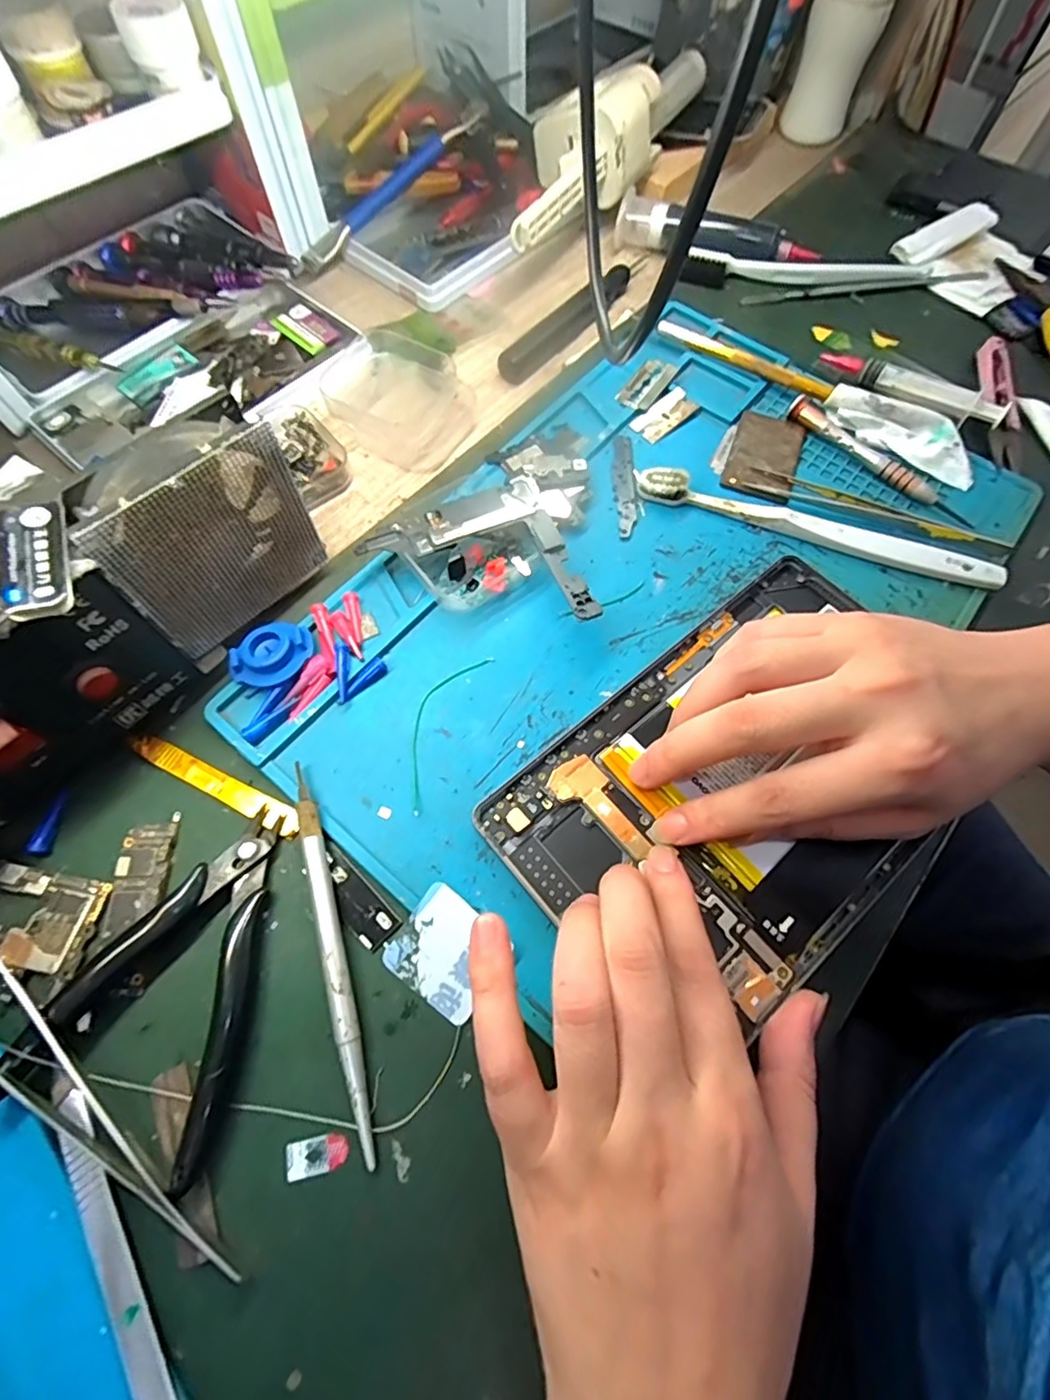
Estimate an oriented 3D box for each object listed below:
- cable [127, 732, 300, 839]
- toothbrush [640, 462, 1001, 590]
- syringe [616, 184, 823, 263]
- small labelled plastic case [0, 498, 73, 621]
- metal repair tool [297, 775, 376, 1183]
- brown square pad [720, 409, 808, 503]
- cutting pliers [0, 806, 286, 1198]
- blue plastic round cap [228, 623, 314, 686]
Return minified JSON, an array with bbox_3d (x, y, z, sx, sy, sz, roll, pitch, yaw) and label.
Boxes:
[{"bbox_3d":[-0.133,0.035,0.246,0.085,0.004,0.011,25,69,9],"label":"cable"},{"bbox_3d":[0.148,-0.089,0.295,0.181,0.012,0.021,17,68,6],"label":"toothbrush"},{"bbox_3d":[0.128,-0.313,0.388,0.132,0.028,0.023,12,67,4],"label":"syringe"},{"bbox_3d":[-0.157,-0.047,0.183,0.020,0.004,0.044,-25,70,-11],"label":"small labelled plastic case"},{"bbox_3d":[-0.074,0.092,0.218,0.009,0.009,0.141,-16,68,-8],"label":"metal repair tool"},{"bbox_3d":[0.134,-0.138,0.321,0.035,0.004,0.063,21,68,7],"label":"brown square pad"},{"bbox_3d":[-0.127,0.094,0.209,0.072,0.021,0.115,17,68,6],"label":"cutting pliers"},{"bbox_3d":[-0.115,-0.021,0.261,0.036,0.006,0.026,-28,70,-12],"label":"blue plastic round cap"}]

